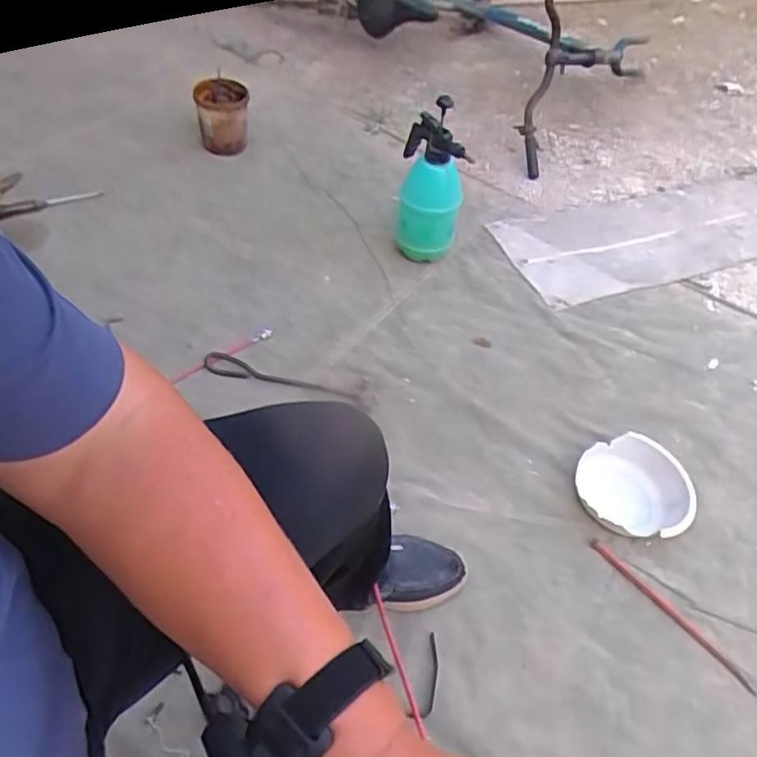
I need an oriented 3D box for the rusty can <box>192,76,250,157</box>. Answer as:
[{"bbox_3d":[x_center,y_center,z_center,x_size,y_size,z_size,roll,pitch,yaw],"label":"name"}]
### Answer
[{"bbox_3d":[-0.373,-0.625,1.533,0.122,0.141,0.148,-8,53,-11],"label":"rusty can"}]

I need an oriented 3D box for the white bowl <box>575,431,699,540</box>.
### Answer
[{"bbox_3d":[0.411,0.174,1.023,0.175,0.052,0.168,2,52,-3],"label":"white bowl"}]

